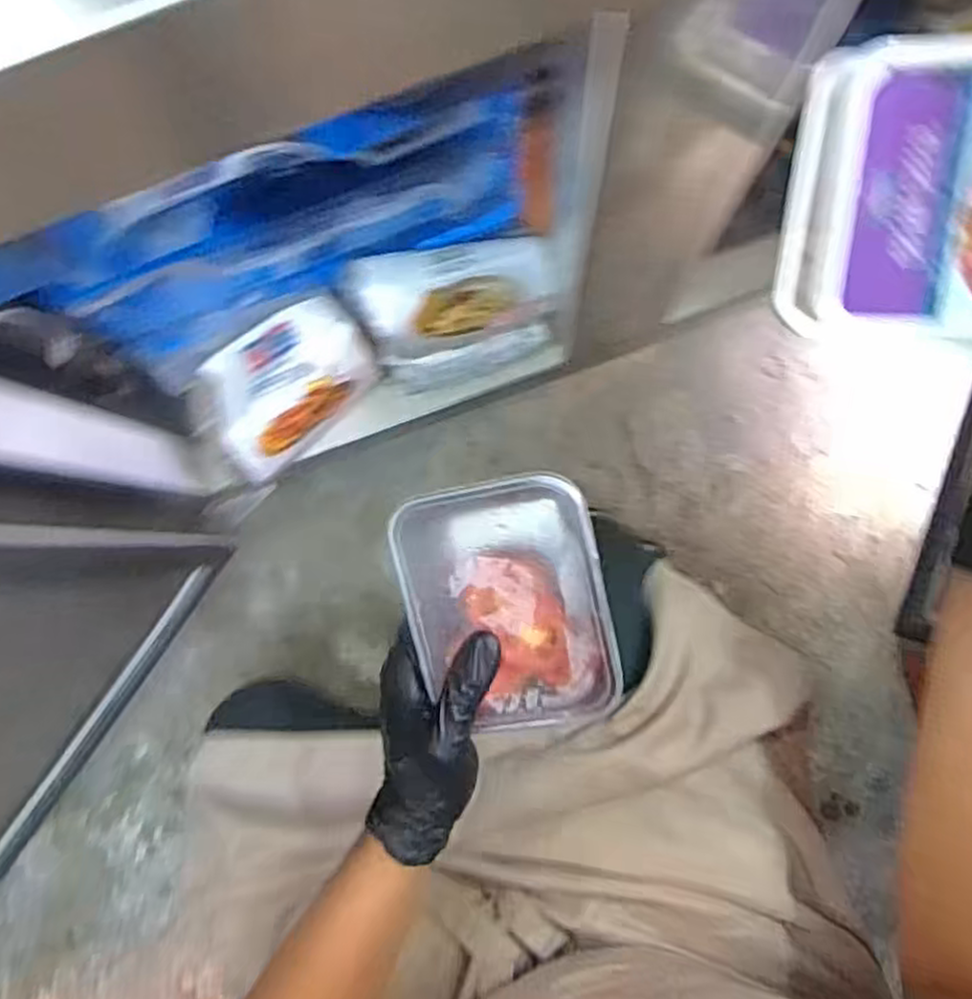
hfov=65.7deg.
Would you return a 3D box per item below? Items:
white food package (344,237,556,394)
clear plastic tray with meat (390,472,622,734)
[{"bbox_3d":[-0.027,-0.161,0.664,0.162,0.168,0.060,-15,61,2],"label":"white food package"},{"bbox_3d":[0.013,0.056,0.407,0.104,0.024,0.134,-10,100,14],"label":"clear plastic tray with meat"}]

